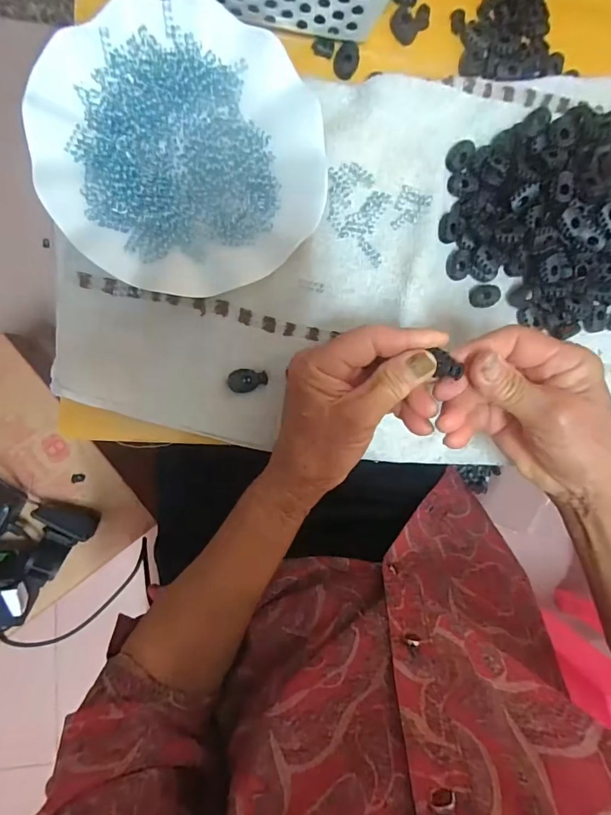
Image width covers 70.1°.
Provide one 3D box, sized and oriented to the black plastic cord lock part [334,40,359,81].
[{"bbox_3d":[0.030,-0.255,0.320,0.017,0.009,0.024,15,92,-10],"label":"black plastic cord lock part"}]

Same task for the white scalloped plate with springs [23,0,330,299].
[{"bbox_3d":[-0.079,-0.169,0.294,0.175,0.023,0.176,-1,94,-9],"label":"white scalloped plate with springs"}]

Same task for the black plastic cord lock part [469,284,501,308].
[{"bbox_3d":[0.142,-0.088,0.344,0.023,0.005,0.017,-5,95,-9],"label":"black plastic cord lock part"}]

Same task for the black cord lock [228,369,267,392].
[{"bbox_3d":[-0.041,-0.019,0.317,0.028,0.007,0.017,2,94,-9],"label":"black cord lock"}]

